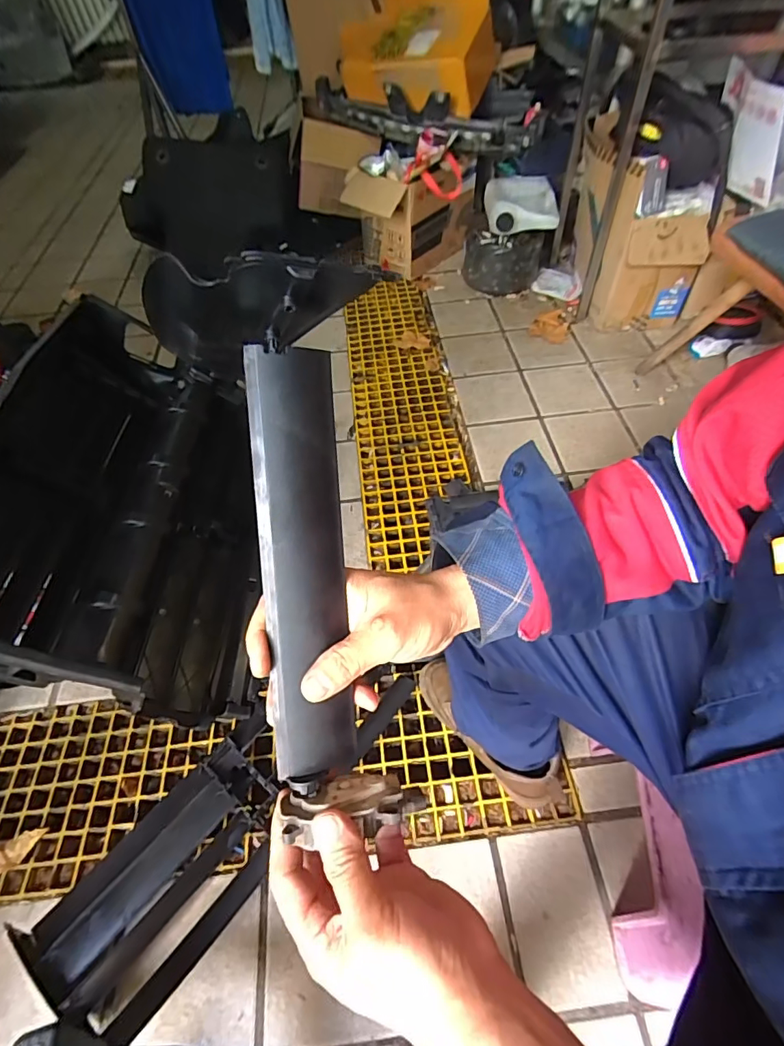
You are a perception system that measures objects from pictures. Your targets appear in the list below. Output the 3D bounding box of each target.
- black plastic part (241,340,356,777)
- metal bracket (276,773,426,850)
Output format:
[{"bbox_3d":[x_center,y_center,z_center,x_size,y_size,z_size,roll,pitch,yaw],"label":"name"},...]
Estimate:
[{"bbox_3d":[-0.058,0.027,0.314,0.049,0.032,0.275,-3,92,2],"label":"black plastic part"},{"bbox_3d":[-0.022,0.183,0.312,0.091,0.027,0.037,1,52,-15],"label":"metal bracket"}]

